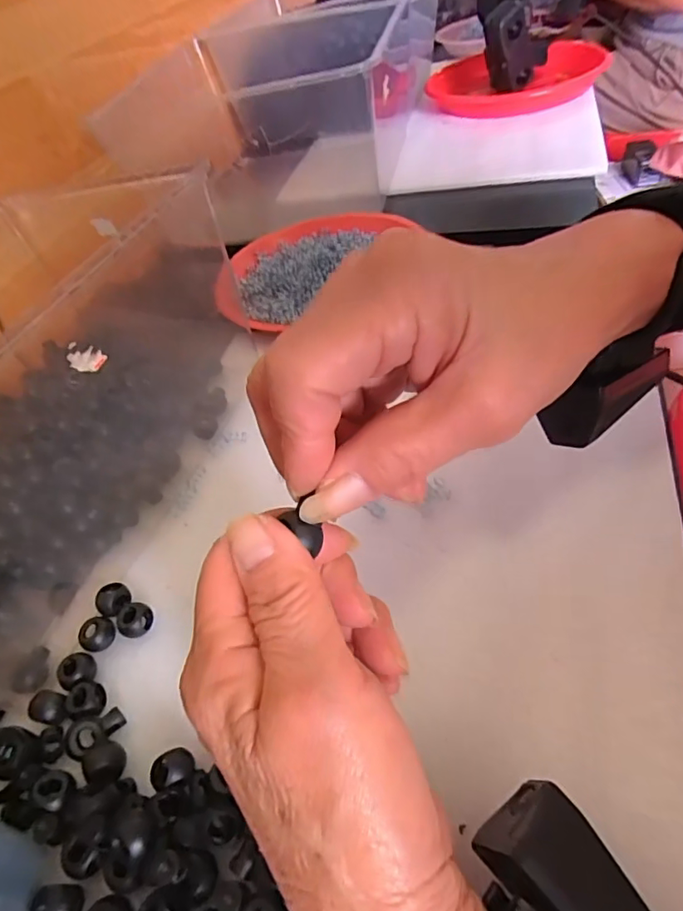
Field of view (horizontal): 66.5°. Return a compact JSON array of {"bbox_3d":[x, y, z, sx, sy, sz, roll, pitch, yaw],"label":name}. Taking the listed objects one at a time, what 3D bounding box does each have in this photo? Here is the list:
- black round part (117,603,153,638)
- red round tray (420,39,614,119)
[{"bbox_3d":[-0.119,0.095,0.302,0.016,0.013,0.019,30,62,32],"label":"black round part"},{"bbox_3d":[0.343,-0.717,1.001,0.340,0.050,0.360,-6,49,7],"label":"red round tray"}]

